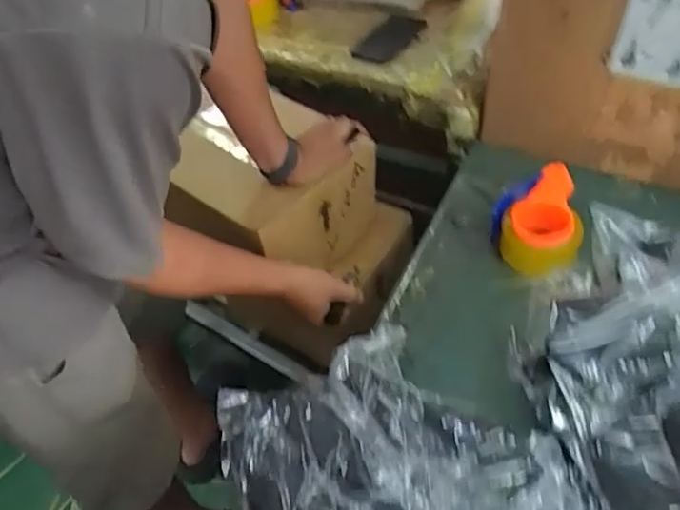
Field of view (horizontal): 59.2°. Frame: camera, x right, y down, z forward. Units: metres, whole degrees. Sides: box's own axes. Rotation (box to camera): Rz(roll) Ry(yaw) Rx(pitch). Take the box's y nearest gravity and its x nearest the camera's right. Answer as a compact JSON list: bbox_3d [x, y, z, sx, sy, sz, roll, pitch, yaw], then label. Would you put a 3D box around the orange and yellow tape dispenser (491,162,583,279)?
[{"bbox_3d":[0.264,-0.043,0.807,0.114,0.084,0.141,8,50,13],"label":"orange and yellow tape dispenser"}]

